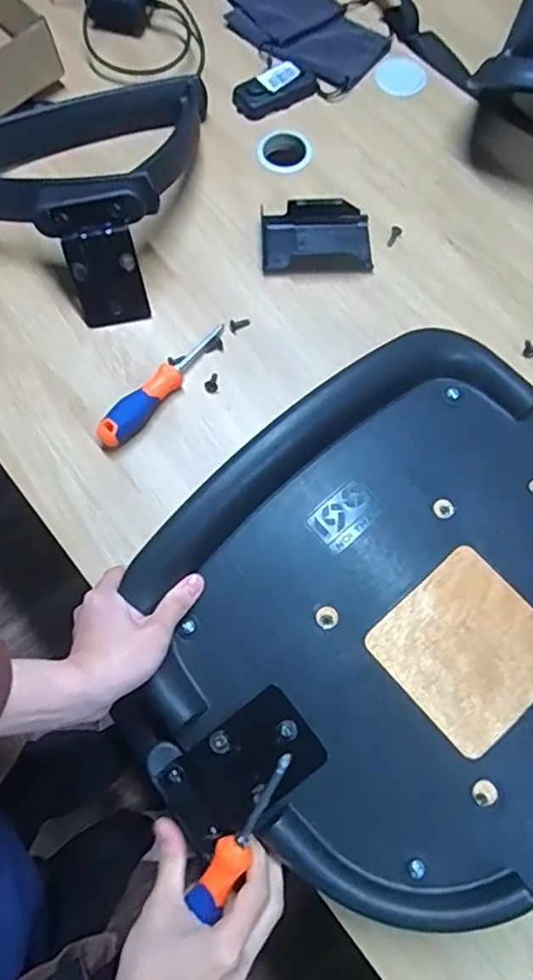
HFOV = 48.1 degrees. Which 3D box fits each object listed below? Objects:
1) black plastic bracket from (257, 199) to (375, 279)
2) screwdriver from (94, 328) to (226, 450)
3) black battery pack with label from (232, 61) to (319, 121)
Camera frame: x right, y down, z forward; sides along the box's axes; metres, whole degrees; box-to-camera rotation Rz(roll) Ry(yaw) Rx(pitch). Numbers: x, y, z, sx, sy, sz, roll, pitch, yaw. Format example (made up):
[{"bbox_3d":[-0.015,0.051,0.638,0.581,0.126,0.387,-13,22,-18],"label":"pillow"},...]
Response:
[{"bbox_3d":[0.058,-0.291,0.691,0.126,0.030,0.081,0,72,0],"label":"black plastic bracket"},{"bbox_3d":[-0.108,-0.114,0.630,0.025,0.033,0.179,38,75,11],"label":"screwdriver"},{"bbox_3d":[0.013,-0.515,0.765,0.110,0.030,0.038,-22,73,-7],"label":"black battery pack with label"}]

